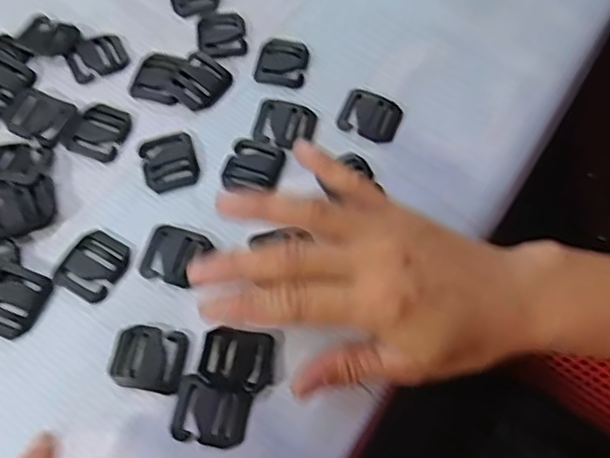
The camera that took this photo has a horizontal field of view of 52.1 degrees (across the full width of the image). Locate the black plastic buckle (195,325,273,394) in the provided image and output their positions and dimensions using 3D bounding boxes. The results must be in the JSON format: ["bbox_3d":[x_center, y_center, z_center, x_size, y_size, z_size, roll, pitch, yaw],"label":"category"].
[{"bbox_3d":[-0.033,0.064,0.308,0.036,0.006,0.030,9,66,2],"label":"black plastic buckle"}]

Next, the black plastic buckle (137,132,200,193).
[{"bbox_3d":[-0.077,-0.039,0.352,0.030,0.004,0.034,-17,68,-10],"label":"black plastic buckle"}]

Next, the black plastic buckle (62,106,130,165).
[{"bbox_3d":[-0.119,-0.057,0.358,0.031,0.004,0.034,18,66,6],"label":"black plastic buckle"}]

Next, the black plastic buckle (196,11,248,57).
[{"bbox_3d":[-0.052,-0.124,0.391,0.030,0.004,0.036,-4,66,-4],"label":"black plastic buckle"}]

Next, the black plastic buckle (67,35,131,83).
[{"bbox_3d":[-0.127,-0.106,0.382,0.033,0.004,0.028,-25,69,-13],"label":"black plastic buckle"}]

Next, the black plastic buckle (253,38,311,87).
[{"bbox_3d":[-0.014,-0.103,0.384,0.030,0.004,0.034,10,66,2],"label":"black plastic buckle"}]

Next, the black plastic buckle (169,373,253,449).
[{"bbox_3d":[-0.045,0.087,0.296,0.036,0.004,0.029,10,66,2],"label":"black plastic buckle"}]

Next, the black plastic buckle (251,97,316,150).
[{"bbox_3d":[-0.012,-0.062,0.365,0.034,0.006,0.032,13,66,4],"label":"black plastic buckle"}]

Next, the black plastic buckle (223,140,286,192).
[{"bbox_3d":[-0.029,-0.035,0.352,0.029,0.004,0.032,16,66,5],"label":"black plastic buckle"}]

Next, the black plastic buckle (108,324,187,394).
[{"bbox_3d":[-0.077,0.063,0.306,0.035,0.004,0.030,11,66,3],"label":"black plastic buckle"}]

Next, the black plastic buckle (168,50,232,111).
[{"bbox_3d":[-0.063,-0.089,0.372,0.030,0.007,0.035,31,68,11],"label":"black plastic buckle"}]

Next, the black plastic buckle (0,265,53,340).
[{"bbox_3d":[-0.147,0.036,0.313,0.028,0.005,0.035,22,67,7],"label":"black plastic buckle"}]

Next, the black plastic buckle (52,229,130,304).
[{"bbox_3d":[-0.110,0.018,0.325,0.030,0.004,0.035,29,68,11],"label":"black plastic buckle"}]

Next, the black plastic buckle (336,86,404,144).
[{"bbox_3d":[0.039,-0.068,0.370,0.035,0.004,0.033,23,67,8],"label":"black plastic buckle"}]

